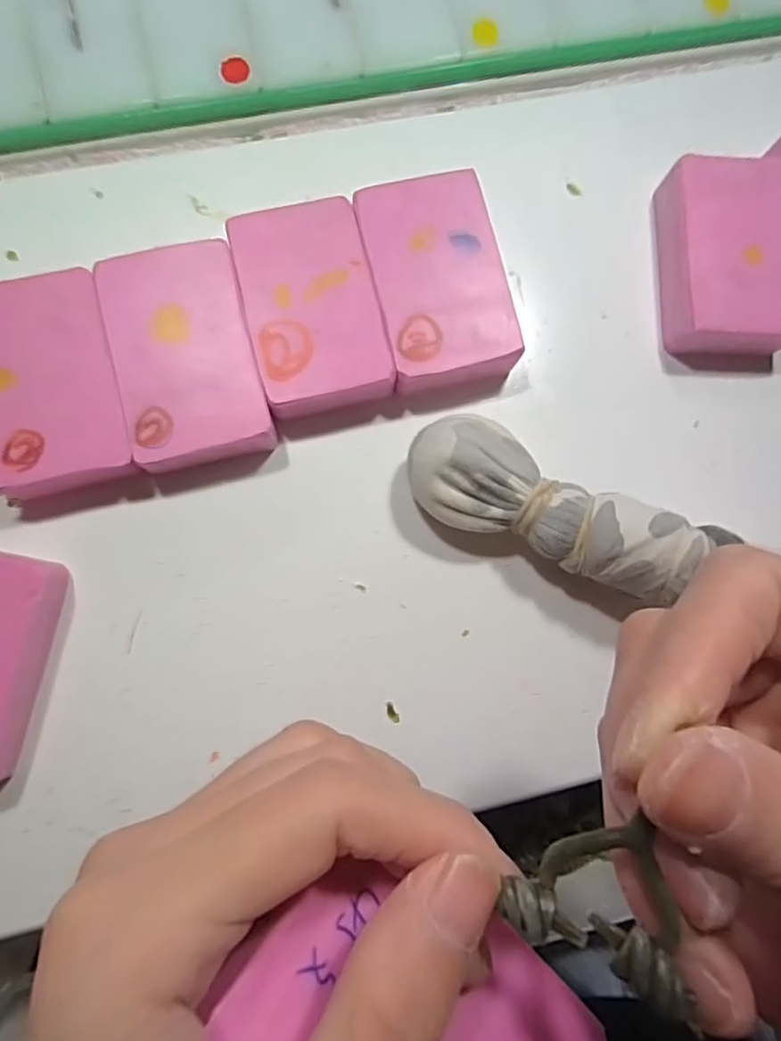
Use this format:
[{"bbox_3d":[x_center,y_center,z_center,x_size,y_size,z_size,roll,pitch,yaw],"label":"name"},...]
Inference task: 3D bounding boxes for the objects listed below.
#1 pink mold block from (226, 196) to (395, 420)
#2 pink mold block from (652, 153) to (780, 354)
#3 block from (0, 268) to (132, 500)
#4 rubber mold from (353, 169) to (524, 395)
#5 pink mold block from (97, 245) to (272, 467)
[{"bbox_3d":[-0.027,-0.072,0.203,0.043,0.020,0.071,-13,85,-5],"label":"pink mold block"},{"bbox_3d":[0.123,-0.095,0.215,0.046,0.022,0.073,-2,84,-4],"label":"pink mold block"},{"bbox_3d":[-0.111,-0.044,0.194,0.043,0.019,0.070,-13,85,-5],"label":"block"},{"bbox_3d":[0.016,-0.082,0.208,0.044,0.020,0.072,-13,85,-5],"label":"rubber mold"},{"bbox_3d":[-0.068,-0.054,0.197,0.043,0.022,0.072,-15,85,-6],"label":"pink mold block"}]

